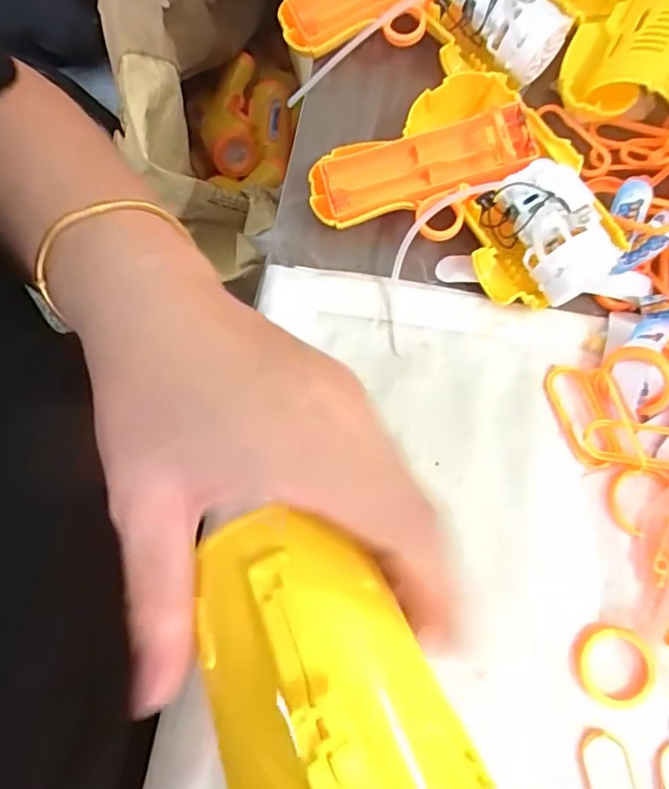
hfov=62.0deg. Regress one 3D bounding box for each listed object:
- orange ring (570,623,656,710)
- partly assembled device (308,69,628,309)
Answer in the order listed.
[{"bbox_3d":[0.127,0.124,0.254,0.037,0.004,0.034,0,76,0],"label":"orange ring"},{"bbox_3d":[0.069,-0.095,0.291,0.115,0.041,0.134,-33,78,-7],"label":"partly assembled device"}]

